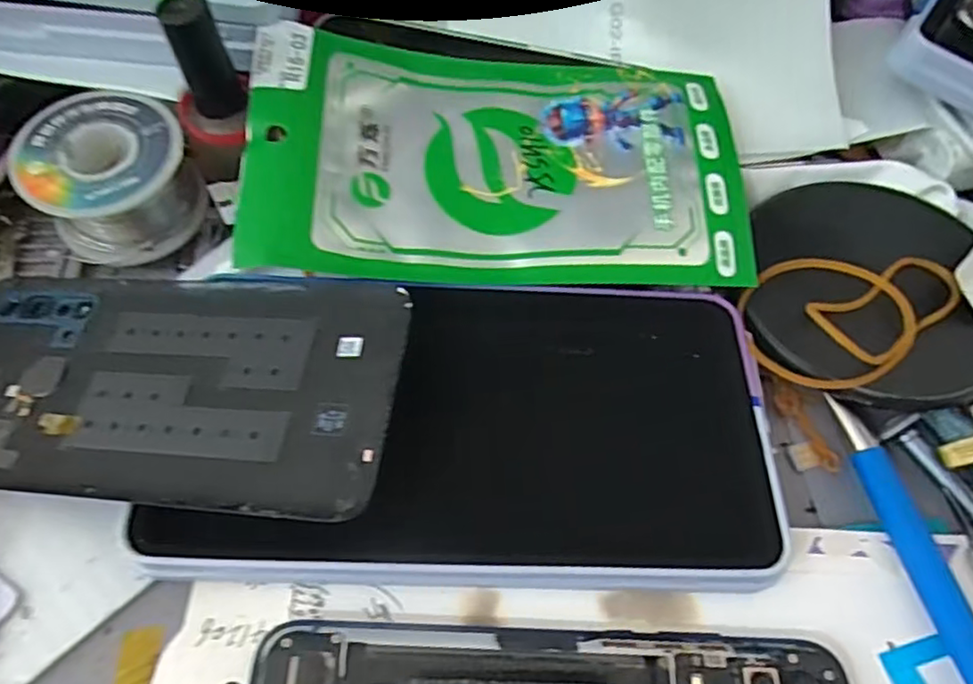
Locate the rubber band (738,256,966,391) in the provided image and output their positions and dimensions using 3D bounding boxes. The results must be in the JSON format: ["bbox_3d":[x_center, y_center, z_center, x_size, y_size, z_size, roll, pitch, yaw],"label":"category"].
[{"bbox_3d":[0.127,-0.010,0.221,0.073,0.006,0.049,2,60,-3],"label":"rubber band"}]

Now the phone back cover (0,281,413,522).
[{"bbox_3d":[-0.102,0.012,0.198,0.154,0.004,0.072,2,60,11],"label":"phone back cover"}]

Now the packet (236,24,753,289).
[{"bbox_3d":[0.006,-0.067,0.236,0.173,0.030,0.094,0,60,-4],"label":"packet"}]

